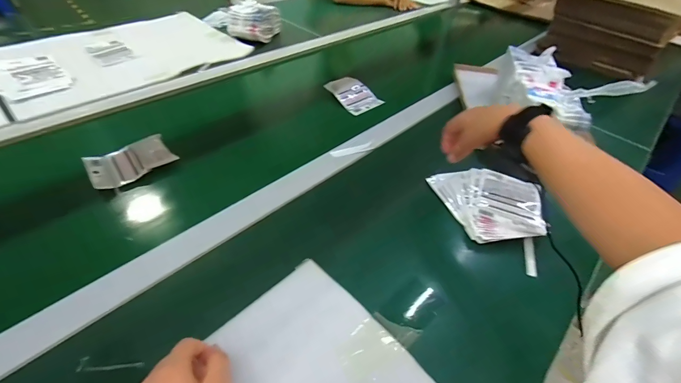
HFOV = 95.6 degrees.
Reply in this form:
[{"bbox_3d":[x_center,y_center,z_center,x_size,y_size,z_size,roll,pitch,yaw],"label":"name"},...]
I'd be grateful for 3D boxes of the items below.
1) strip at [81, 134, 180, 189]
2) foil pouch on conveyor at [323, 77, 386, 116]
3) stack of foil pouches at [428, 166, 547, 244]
[{"bbox_3d":[-0.375,-0.057,0.551,0.128,0.023,0.104,-31,56,-30],"label":"strip"},{"bbox_3d":[0.038,-0.243,0.767,0.101,0.024,0.128,-29,73,-24],"label":"foil pouch on conveyor"},{"bbox_3d":[0.261,0.015,0.525,0.168,0.019,0.157,-8,47,-13],"label":"stack of foil pouches"}]

